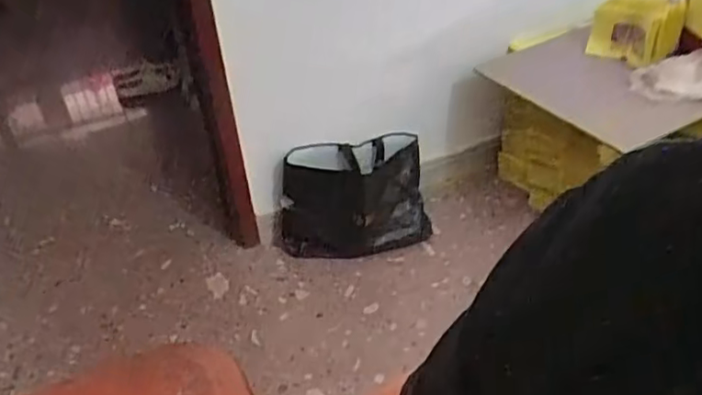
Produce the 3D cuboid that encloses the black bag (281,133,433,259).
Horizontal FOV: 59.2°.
[{"bbox_3d":[0.020,0.021,1.576,0.365,0.277,0.192,-15,38,-13],"label":"black bag"}]

